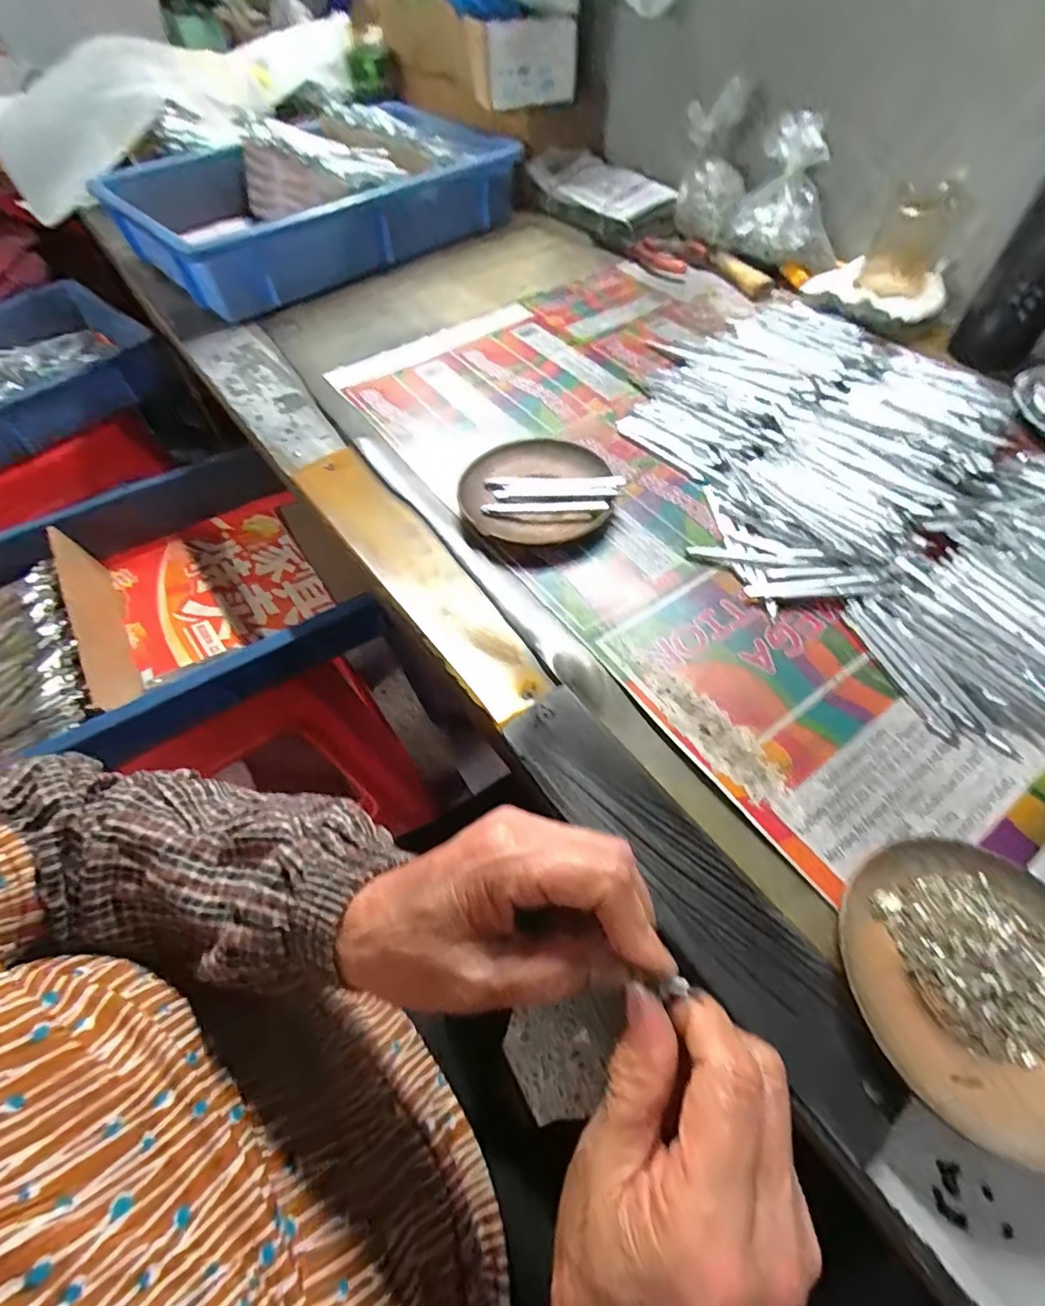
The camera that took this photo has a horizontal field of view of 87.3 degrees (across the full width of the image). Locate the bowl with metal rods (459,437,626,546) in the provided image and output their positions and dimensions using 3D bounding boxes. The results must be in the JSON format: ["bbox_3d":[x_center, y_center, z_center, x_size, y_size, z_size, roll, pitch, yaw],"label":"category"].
[{"bbox_3d":[0.014,-0.125,0.415,0.111,0.024,0.113,-1,57,2],"label":"bowl with metal rods"}]

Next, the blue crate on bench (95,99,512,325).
[{"bbox_3d":[-0.263,-0.570,0.676,0.421,0.091,0.333,-39,64,-20],"label":"blue crate on bench"}]

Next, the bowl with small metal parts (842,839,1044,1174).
[{"bbox_3d":[0.199,0.140,0.232,0.118,0.024,0.110,-1,57,2],"label":"bowl with small metal parts"}]

